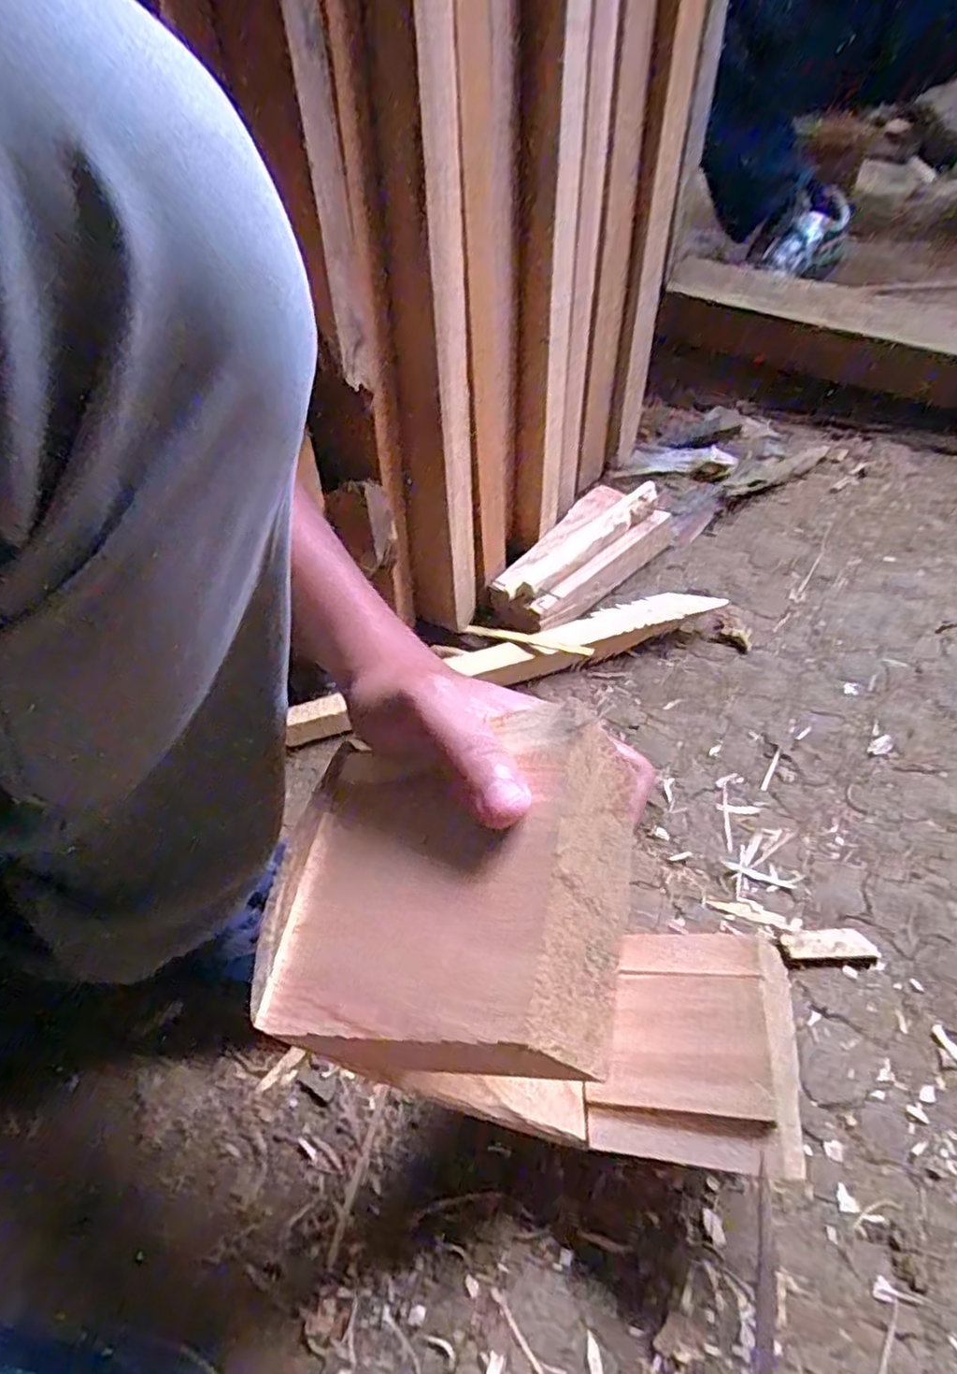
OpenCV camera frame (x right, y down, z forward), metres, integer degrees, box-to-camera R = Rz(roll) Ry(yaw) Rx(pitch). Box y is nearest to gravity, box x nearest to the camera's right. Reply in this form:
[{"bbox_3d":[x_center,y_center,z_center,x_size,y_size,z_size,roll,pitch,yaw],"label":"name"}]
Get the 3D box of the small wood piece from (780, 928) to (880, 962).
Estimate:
[{"bbox_3d":[0.239,0.177,0.468,0.058,0.006,0.020,-3,52,3],"label":"small wood piece"}]

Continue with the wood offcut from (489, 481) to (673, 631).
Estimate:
[{"bbox_3d":[0.101,-0.137,0.694,0.097,0.056,0.207,37,62,25],"label":"wood offcut"}]

